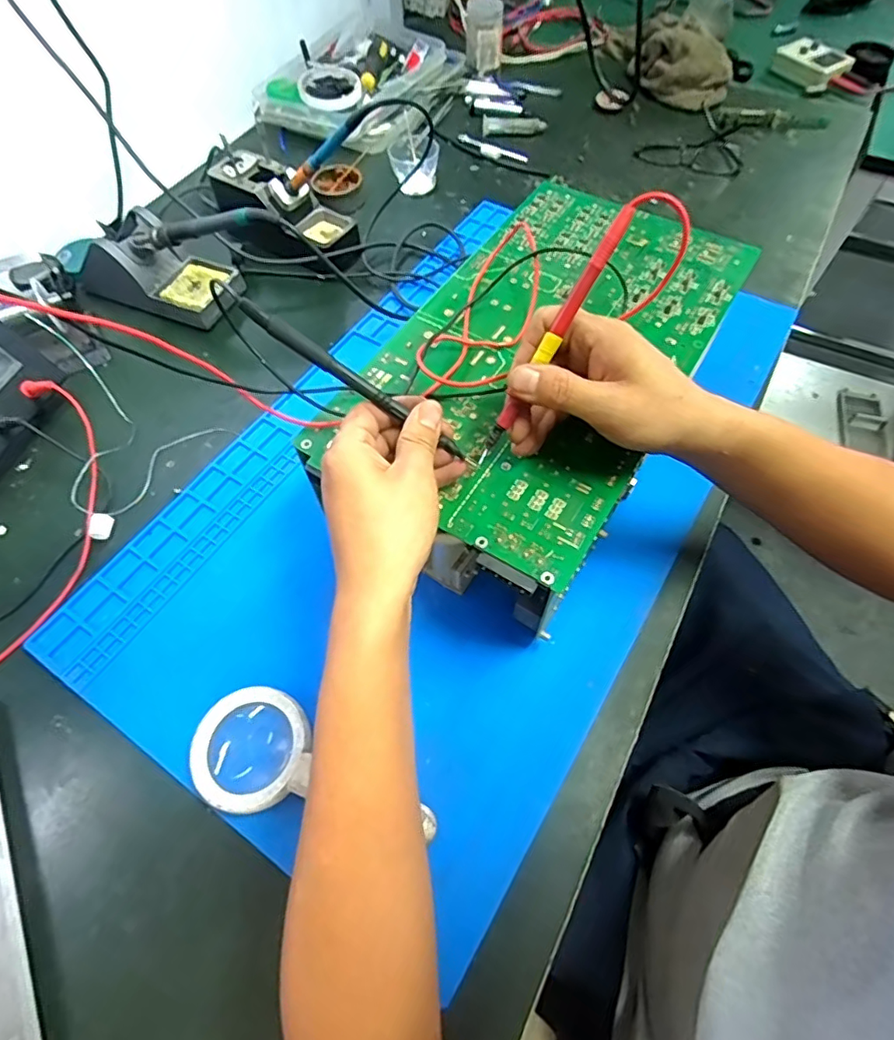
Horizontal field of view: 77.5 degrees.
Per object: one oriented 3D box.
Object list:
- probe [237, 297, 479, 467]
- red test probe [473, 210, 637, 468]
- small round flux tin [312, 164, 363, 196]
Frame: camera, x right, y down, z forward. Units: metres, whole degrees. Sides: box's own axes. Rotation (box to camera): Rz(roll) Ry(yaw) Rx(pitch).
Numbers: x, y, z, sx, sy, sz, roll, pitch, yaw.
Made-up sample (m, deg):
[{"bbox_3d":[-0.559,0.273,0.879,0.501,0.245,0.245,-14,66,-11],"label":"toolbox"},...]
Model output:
[{"bbox_3d":[-0.057,-0.085,0.333,0.148,0.012,0.010,33,62,-14],"label":"probe"},{"bbox_3d":[0.061,-0.106,0.330,0.009,0.007,0.162,36,105,18],"label":"red test probe"},{"bbox_3d":[-0.141,-0.436,0.715,0.064,0.019,0.051,-9,61,-5],"label":"small round flux tin"}]

